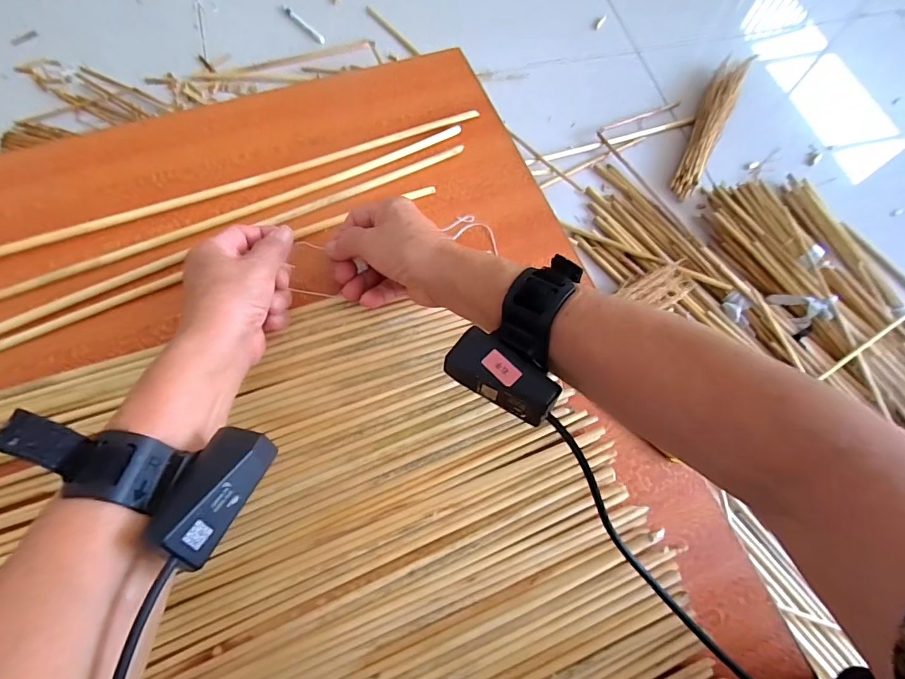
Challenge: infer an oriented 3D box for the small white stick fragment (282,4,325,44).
[{"bbox_3d":[-0.281,-0.593,0.857,0.015,0.009,0.120,-42,76,-17],"label":"small white stick fragment"}]

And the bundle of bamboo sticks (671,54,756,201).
[{"bbox_3d":[0.457,-0.380,0.804,0.058,0.049,0.311,24,69,7],"label":"bundle of bamboo sticks"}]

